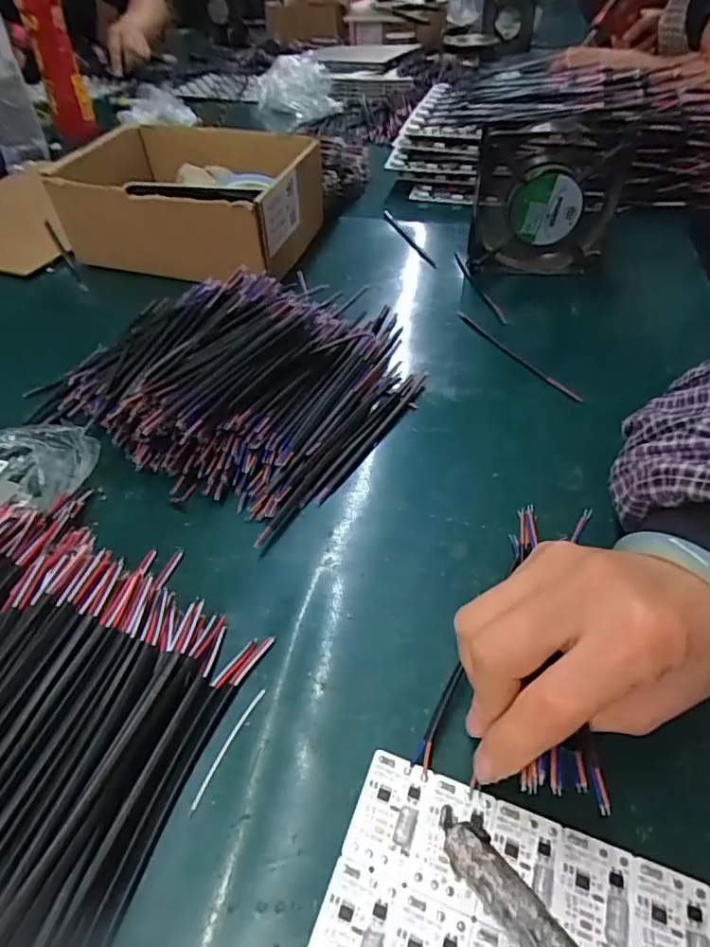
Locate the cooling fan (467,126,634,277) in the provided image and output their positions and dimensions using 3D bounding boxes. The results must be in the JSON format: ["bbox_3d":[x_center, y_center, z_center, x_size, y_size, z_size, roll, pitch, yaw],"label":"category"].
[{"bbox_3d":[0.167,-0.238,0.481,0.121,0.121,0.028,6,46,9],"label":"cooling fan"}]

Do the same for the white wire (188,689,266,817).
[{"bbox_3d":[-0.055,0.118,0.235,0.004,0.004,0.055,18,49,19],"label":"white wire"}]

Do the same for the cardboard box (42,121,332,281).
[{"bbox_3d":[-0.153,-0.277,0.553,0.224,0.087,0.200,11,47,13],"label":"cardboard box"}]

